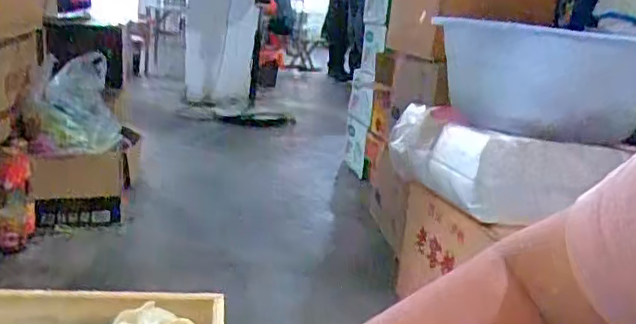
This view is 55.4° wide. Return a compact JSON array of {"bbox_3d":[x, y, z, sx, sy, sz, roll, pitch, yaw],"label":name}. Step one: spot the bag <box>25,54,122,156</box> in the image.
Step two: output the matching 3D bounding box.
[{"bbox_3d":[-0.654,-0.165,1.644,0.214,0.226,0.278,1,16,-18],"label":"bag"}]

